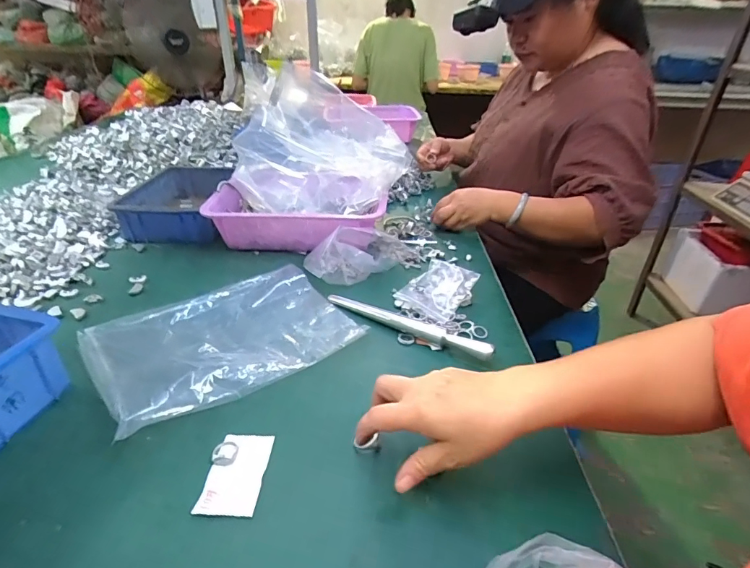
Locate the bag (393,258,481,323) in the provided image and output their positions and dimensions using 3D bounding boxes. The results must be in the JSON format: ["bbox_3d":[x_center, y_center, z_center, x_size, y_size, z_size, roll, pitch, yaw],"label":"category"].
[{"bbox_3d":[0.095,0.005,0.607,0.085,0.027,0.117,22,38,29],"label":"bag"}]

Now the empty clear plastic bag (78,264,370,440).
[{"bbox_3d":[-0.188,0.058,0.530,0.284,0.022,0.222,-20,35,-36],"label":"empty clear plastic bag"}]

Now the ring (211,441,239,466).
[{"bbox_3d":[-0.139,0.157,0.389,0.023,0.005,0.026,-1,32,-3],"label":"ring"}]

